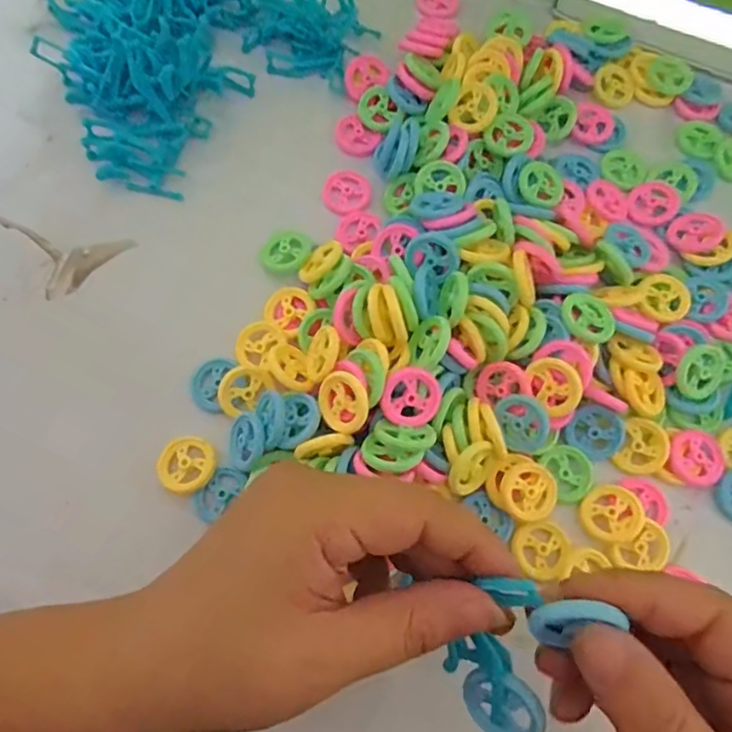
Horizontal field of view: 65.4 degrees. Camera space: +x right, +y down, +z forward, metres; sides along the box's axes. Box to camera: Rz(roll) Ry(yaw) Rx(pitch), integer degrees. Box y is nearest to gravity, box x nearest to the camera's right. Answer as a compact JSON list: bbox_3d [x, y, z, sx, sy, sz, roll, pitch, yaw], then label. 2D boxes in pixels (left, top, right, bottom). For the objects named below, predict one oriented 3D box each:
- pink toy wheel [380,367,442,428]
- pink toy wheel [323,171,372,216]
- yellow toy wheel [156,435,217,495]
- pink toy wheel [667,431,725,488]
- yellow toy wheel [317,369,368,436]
[{"bbox_3d":[0.022,0.016,0.279,0.028,0.004,0.028,0,90,-6],"label":"pink toy wheel"},{"bbox_3d":[-0.012,-0.108,0.351,0.030,0.004,0.031,1,71,-2],"label":"pink toy wheel"},{"bbox_3d":[-0.092,0.051,0.293,0.027,0.008,0.029,1,71,-2],"label":"yellow toy wheel"},{"bbox_3d":[0.176,0.048,0.303,0.029,0.006,0.026,30,72,8],"label":"pink toy wheel"},{"bbox_3d":[-0.011,0.017,0.275,0.027,0.004,0.028,4,97,31],"label":"yellow toy wheel"}]

